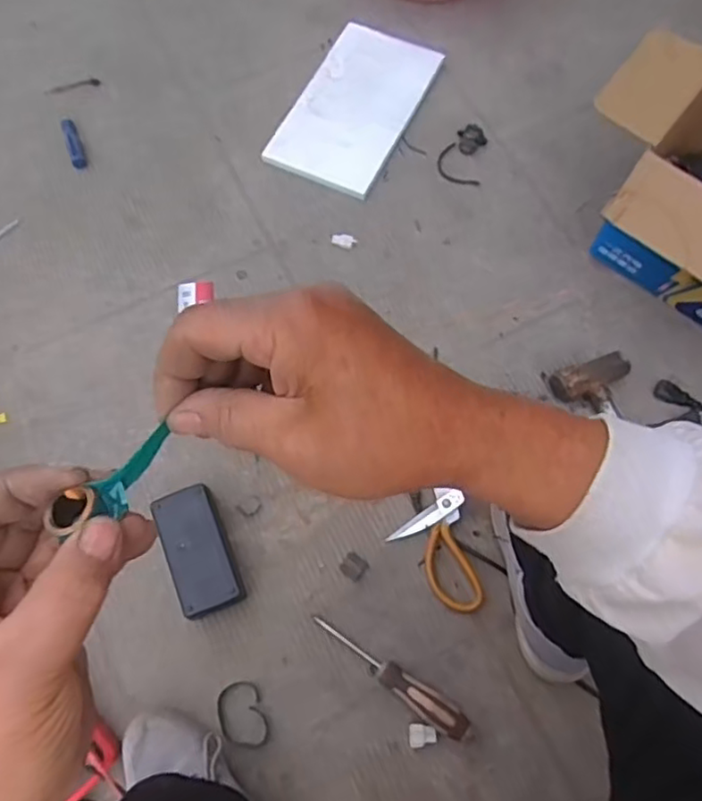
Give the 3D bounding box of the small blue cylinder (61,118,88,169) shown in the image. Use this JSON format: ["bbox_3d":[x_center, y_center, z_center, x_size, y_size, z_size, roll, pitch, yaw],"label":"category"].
[{"bbox_3d":[-0.428,-0.399,0.987,0.023,0.018,0.089,-20,70,-5],"label":"small blue cylinder"}]

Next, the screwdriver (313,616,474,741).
[{"bbox_3d":[0.044,0.306,0.705,0.203,0.028,0.030,31,73,13],"label":"screwdriver"}]

